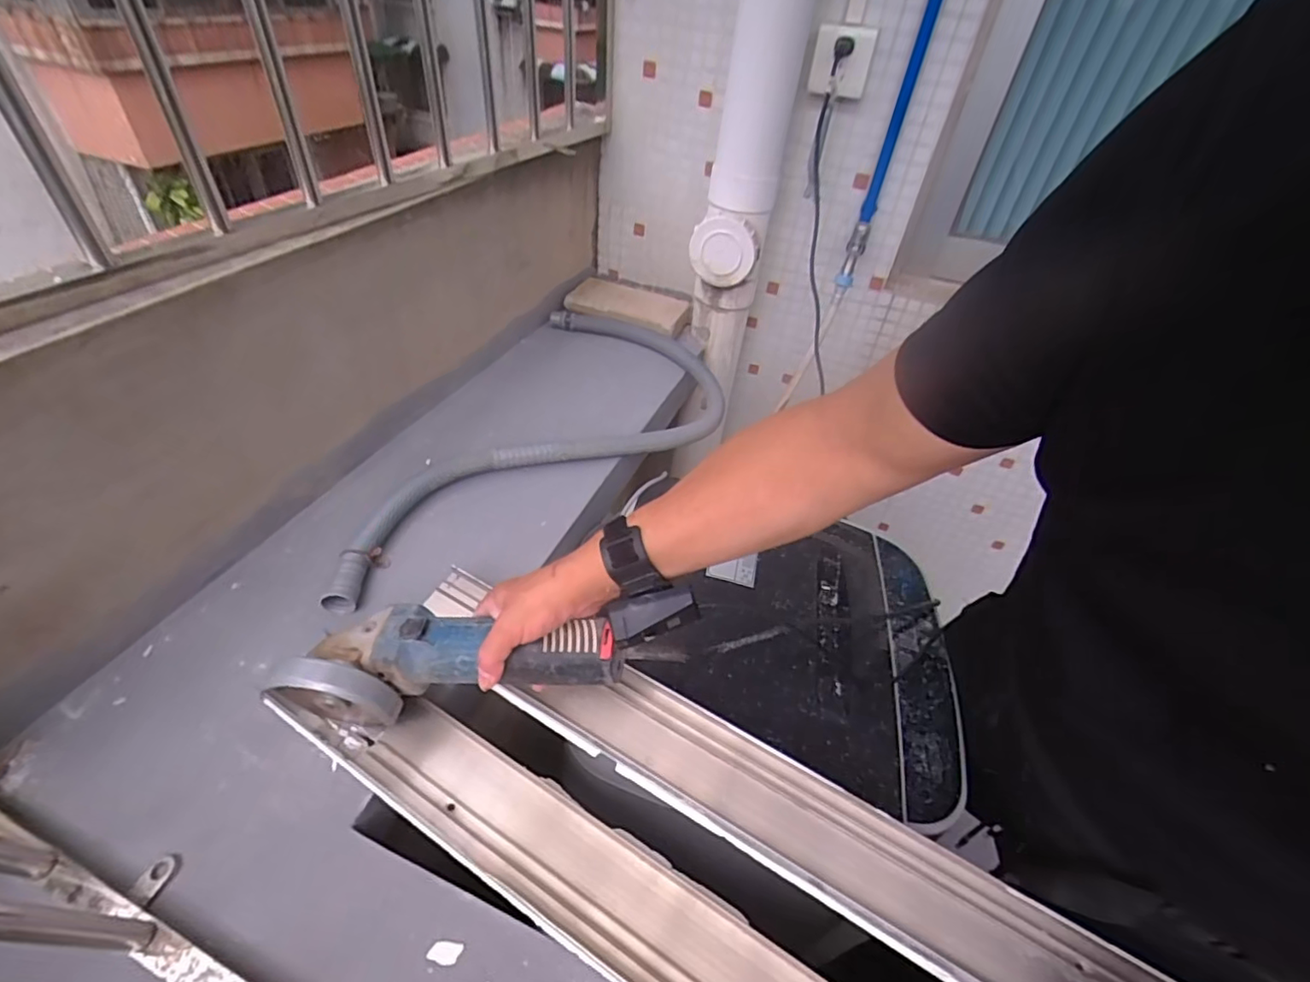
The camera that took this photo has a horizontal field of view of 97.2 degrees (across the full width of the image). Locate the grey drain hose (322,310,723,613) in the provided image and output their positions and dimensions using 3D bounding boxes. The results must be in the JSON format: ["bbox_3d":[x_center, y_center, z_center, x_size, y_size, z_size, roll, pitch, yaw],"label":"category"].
[{"bbox_3d":[-0.213,-0.142,0.901,0.699,0.041,0.430,-26,52,-34],"label":"grey drain hose"}]

